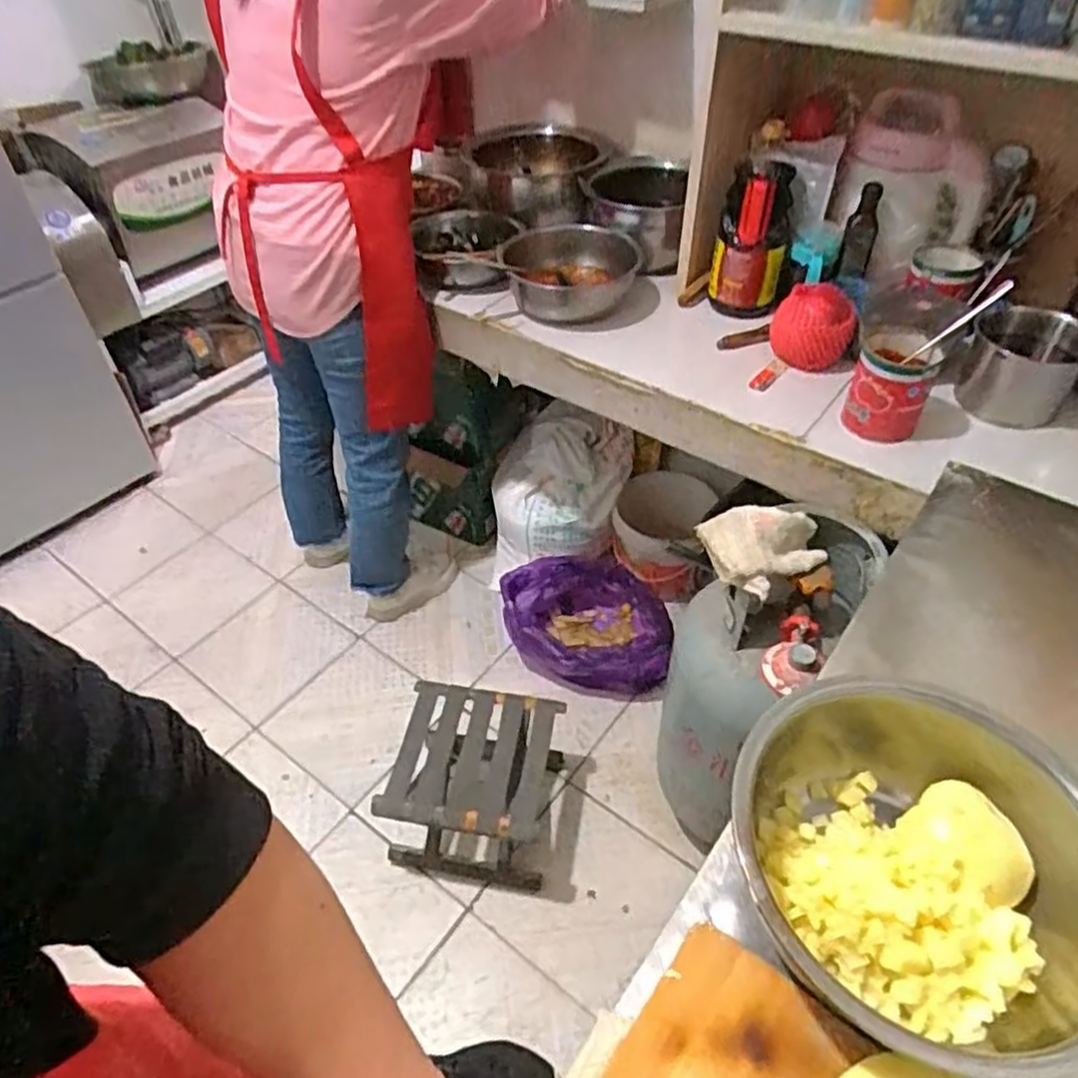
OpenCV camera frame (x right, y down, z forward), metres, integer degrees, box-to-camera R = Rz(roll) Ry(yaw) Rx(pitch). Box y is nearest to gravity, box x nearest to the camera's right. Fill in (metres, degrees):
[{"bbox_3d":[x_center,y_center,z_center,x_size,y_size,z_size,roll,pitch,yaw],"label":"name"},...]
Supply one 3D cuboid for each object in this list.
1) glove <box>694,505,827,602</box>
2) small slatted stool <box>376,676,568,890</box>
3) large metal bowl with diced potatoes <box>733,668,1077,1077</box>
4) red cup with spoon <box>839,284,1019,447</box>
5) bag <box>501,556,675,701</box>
[{"bbox_3d":[0.300,0.011,0.960,0.157,0.053,0.141,-12,46,-9],"label":"glove"},{"bbox_3d":[-0.111,0.441,1.326,0.271,0.227,0.271,7,46,9],"label":"small slatted stool"},{"bbox_3d":[0.278,0.232,0.522,0.244,0.086,0.245,0,45,0],"label":"large metal bowl with diced potatoes"},{"bbox_3d":[0.508,-0.235,1.003,0.134,0.180,0.154,22,50,22],"label":"red cup with spoon"},{"bbox_3d":[0.101,0.184,1.644,0.379,0.185,0.290,6,45,8],"label":"bag"}]

